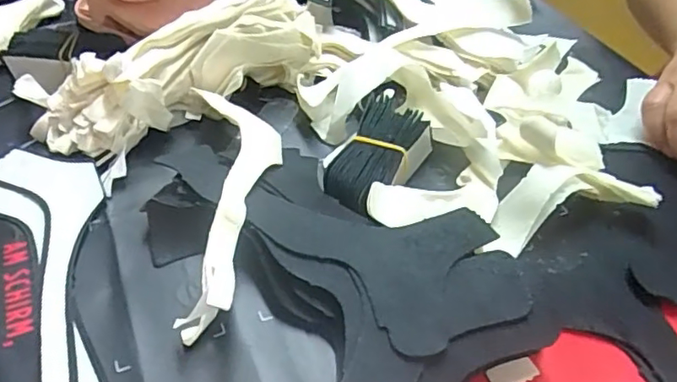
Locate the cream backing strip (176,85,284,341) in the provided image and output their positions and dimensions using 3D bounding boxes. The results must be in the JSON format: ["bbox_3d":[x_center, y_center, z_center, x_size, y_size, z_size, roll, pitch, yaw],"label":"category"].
[{"bbox_3d":[-0.059,0.005,0.326,0.047,0.034,0.157,-1,46,-2],"label":"cream backing strip"}]

